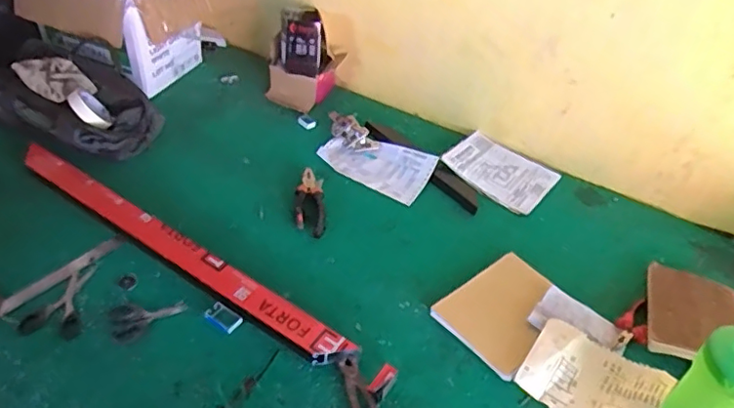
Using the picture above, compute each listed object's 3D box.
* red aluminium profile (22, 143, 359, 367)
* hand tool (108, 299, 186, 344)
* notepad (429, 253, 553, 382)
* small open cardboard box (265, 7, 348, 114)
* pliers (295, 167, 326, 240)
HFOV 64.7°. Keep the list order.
[{"bbox_3d":[-0.332,0.067,0.979,0.733,0.043,0.065,27,47,21],"label":"red aluminium profile"},{"bbox_3d":[-0.338,0.171,0.900,0.108,0.011,0.071,-15,47,-21],"label":"hand tool"},{"bbox_3d":[0.229,0.175,0.951,0.197,0.008,0.157,-31,54,-28],"label":"notepad"},{"bbox_3d":[-0.146,-0.335,1.330,0.133,0.178,0.154,26,46,20],"label":"small open cardboard box"},{"bbox_3d":[-0.108,-0.005,1.103,0.053,0.014,0.179,0,43,-7],"label":"pliers"}]

